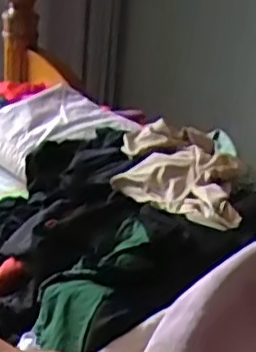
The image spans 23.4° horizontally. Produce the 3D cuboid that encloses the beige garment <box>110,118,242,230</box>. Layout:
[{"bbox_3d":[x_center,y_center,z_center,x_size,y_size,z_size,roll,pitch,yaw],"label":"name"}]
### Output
[{"bbox_3d":[0.098,-0.006,1.204,0.238,0.061,0.435,9,27,4],"label":"beige garment"}]

